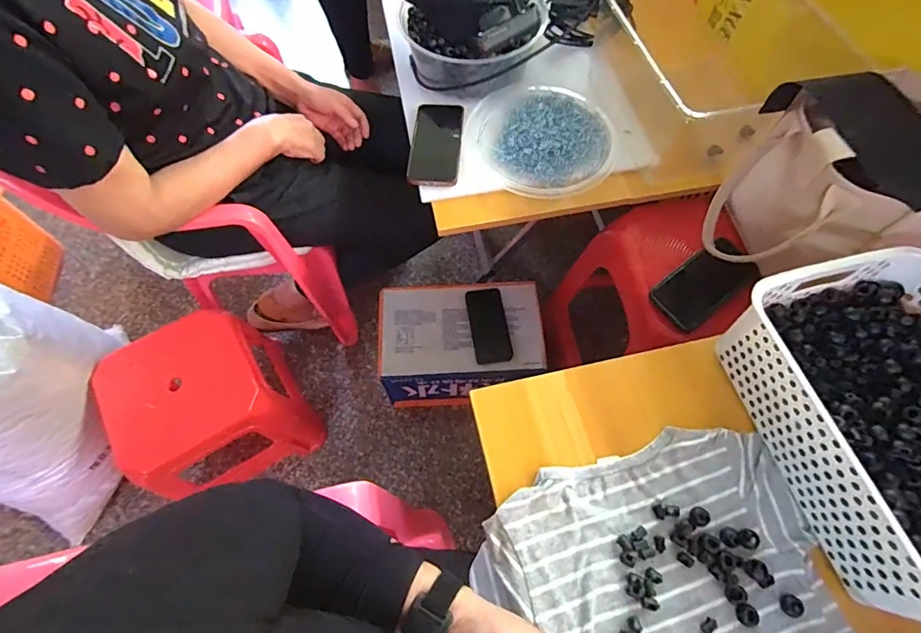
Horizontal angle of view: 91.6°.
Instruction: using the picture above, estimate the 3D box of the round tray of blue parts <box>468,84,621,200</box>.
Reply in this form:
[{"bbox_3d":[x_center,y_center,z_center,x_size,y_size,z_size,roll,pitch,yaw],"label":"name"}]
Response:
[{"bbox_3d":[0.134,-0.288,0.706,0.220,0.045,0.242,0,65,0],"label":"round tray of blue parts"}]

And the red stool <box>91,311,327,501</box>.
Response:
[{"bbox_3d":[-0.477,0.191,0.894,0.263,0.276,0.280,-28,68,-13],"label":"red stool"}]

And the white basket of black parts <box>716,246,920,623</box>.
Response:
[{"bbox_3d":[0.408,0.100,0.417,0.200,0.098,0.300,-14,66,-6],"label":"white basket of black parts"}]

